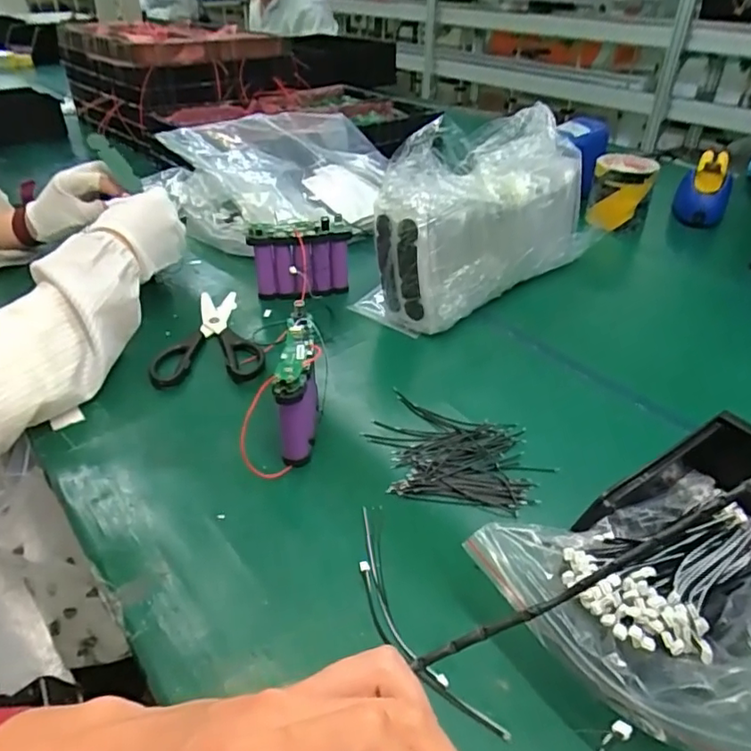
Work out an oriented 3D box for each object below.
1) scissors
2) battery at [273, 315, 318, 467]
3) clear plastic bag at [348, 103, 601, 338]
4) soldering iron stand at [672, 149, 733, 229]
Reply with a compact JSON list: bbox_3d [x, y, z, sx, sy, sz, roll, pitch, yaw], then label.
[{"bbox_3d":[-0.177,-0.047,0.631,0.108,0.011,0.180,-5,35,-7],"label":"scissors"},{"bbox_3d":[-0.064,0.014,0.478,0.030,0.089,0.088,-2,35,-3],"label":"battery"},{"bbox_3d":[0.136,-0.189,0.688,0.307,0.202,0.106,-28,46,-34],"label":"clear plastic bag"},{"bbox_3d":[0.517,-0.286,0.910,0.076,0.105,0.084,16,38,21],"label":"soldering iron stand"}]

